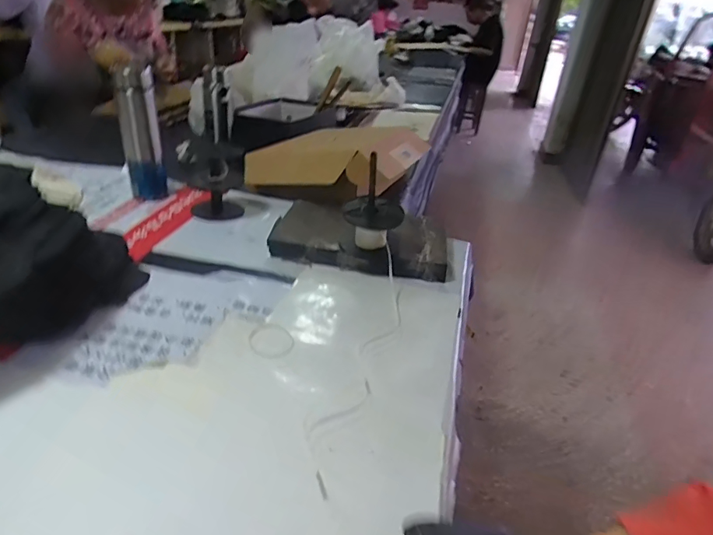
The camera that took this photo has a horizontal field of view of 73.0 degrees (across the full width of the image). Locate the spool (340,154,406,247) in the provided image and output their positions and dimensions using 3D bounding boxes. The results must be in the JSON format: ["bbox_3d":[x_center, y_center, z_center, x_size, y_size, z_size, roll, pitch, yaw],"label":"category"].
[{"bbox_3d":[0.030,-0.105,0.795,0.100,0.145,0.088,6,29,0],"label":"spool"}]

